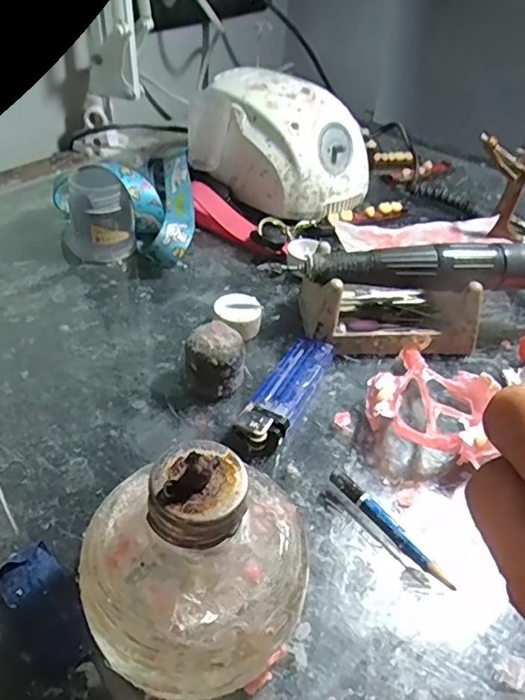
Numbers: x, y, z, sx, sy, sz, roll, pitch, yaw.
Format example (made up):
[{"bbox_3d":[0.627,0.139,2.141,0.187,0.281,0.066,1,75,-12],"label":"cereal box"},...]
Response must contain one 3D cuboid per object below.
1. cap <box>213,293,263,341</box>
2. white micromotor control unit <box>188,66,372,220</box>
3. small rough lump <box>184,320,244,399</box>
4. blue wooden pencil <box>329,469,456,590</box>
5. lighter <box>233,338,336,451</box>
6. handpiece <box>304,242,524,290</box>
[{"bbox_3d":[-0.015,-0.018,0.329,0.027,0.018,0.028,3,41,-3],"label":"cap"},{"bbox_3d":[0.016,-0.162,0.449,0.134,0.085,0.084,19,43,15],"label":"white micromotor control unit"},{"bbox_3d":[-0.025,0.006,0.290,0.029,0.032,0.025,0,41,-7],"label":"small rough lump"},{"bbox_3d":[0.054,0.075,0.237,0.008,0.009,0.065,-26,50,-31],"label":"blue wooden pencil"},{"bbox_3d":[0.013,0.021,0.290,0.023,0.013,0.082,21,43,17],"label":"lighter"},{"bbox_3d":[0.114,-0.047,0.322,0.175,0.025,0.021,-1,41,-8],"label":"handpiece"}]

